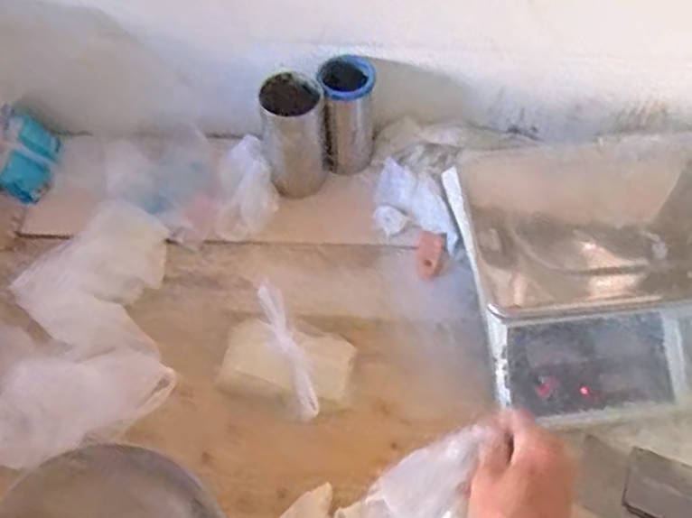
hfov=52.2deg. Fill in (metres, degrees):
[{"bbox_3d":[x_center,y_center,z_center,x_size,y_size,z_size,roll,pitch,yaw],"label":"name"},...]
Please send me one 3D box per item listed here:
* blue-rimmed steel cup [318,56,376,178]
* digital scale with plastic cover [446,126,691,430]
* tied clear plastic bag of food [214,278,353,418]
[{"bbox_3d":[0.005,-0.174,0.876,0.065,0.143,0.066,-2,35,1],"label":"blue-rimmed steel cup"},{"bbox_3d":[0.304,0.014,0.785,0.337,0.107,0.315,-6,58,-5],"label":"digital scale with plastic cover"},{"bbox_3d":[-0.058,0.106,0.771,0.141,0.044,0.120,21,60,12],"label":"tied clear plastic bag of food"}]

